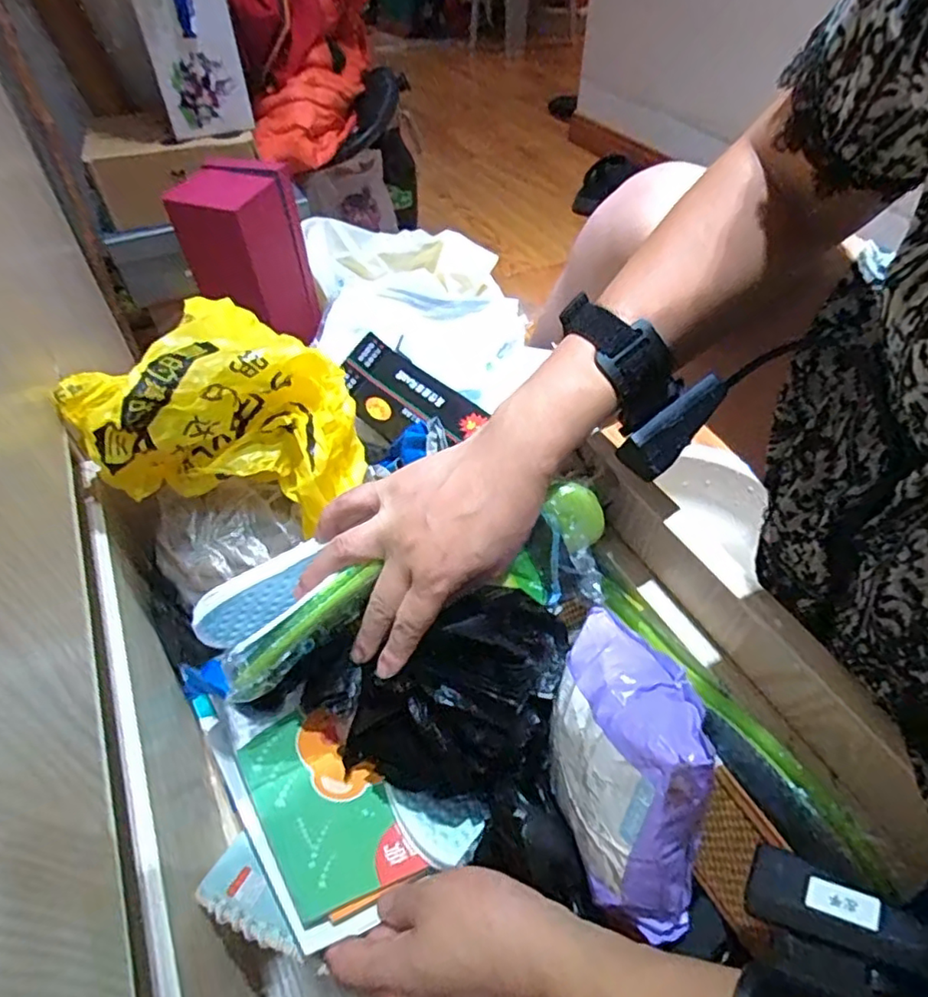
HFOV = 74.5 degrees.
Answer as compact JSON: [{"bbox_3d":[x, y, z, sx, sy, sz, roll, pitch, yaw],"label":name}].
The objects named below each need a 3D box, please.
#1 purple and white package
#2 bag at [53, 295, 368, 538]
[{"bbox_3d":[0.086,0.149,0.351,0.051,0.115,0.134,10,16,-26],"label":"purple and white package"},{"bbox_3d":[-0.161,-0.053,0.412,0.158,0.094,0.137,26,56,24],"label":"bag"}]

